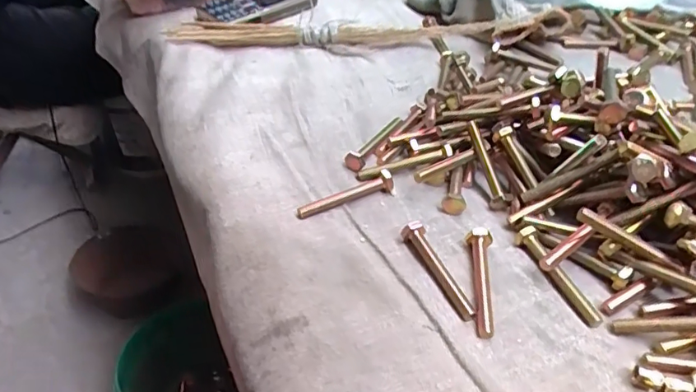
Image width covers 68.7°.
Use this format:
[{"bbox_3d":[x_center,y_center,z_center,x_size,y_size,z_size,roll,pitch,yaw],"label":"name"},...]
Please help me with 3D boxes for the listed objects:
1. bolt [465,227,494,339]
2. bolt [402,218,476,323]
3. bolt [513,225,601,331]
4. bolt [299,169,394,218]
[{"bbox_3d":[0.072,0.044,0.276,0.014,0.016,0.061,5,41,9],"label":"bolt"},{"bbox_3d":[0.051,0.038,0.283,0.012,0.013,0.067,-18,42,-17],"label":"bolt"},{"bbox_3d":[0.115,0.041,0.279,0.013,0.012,0.065,-14,41,-13],"label":"bolt"},{"bbox_3d":[-0.002,-0.002,0.328,0.065,0.012,0.010,-18,42,-17],"label":"bolt"}]

